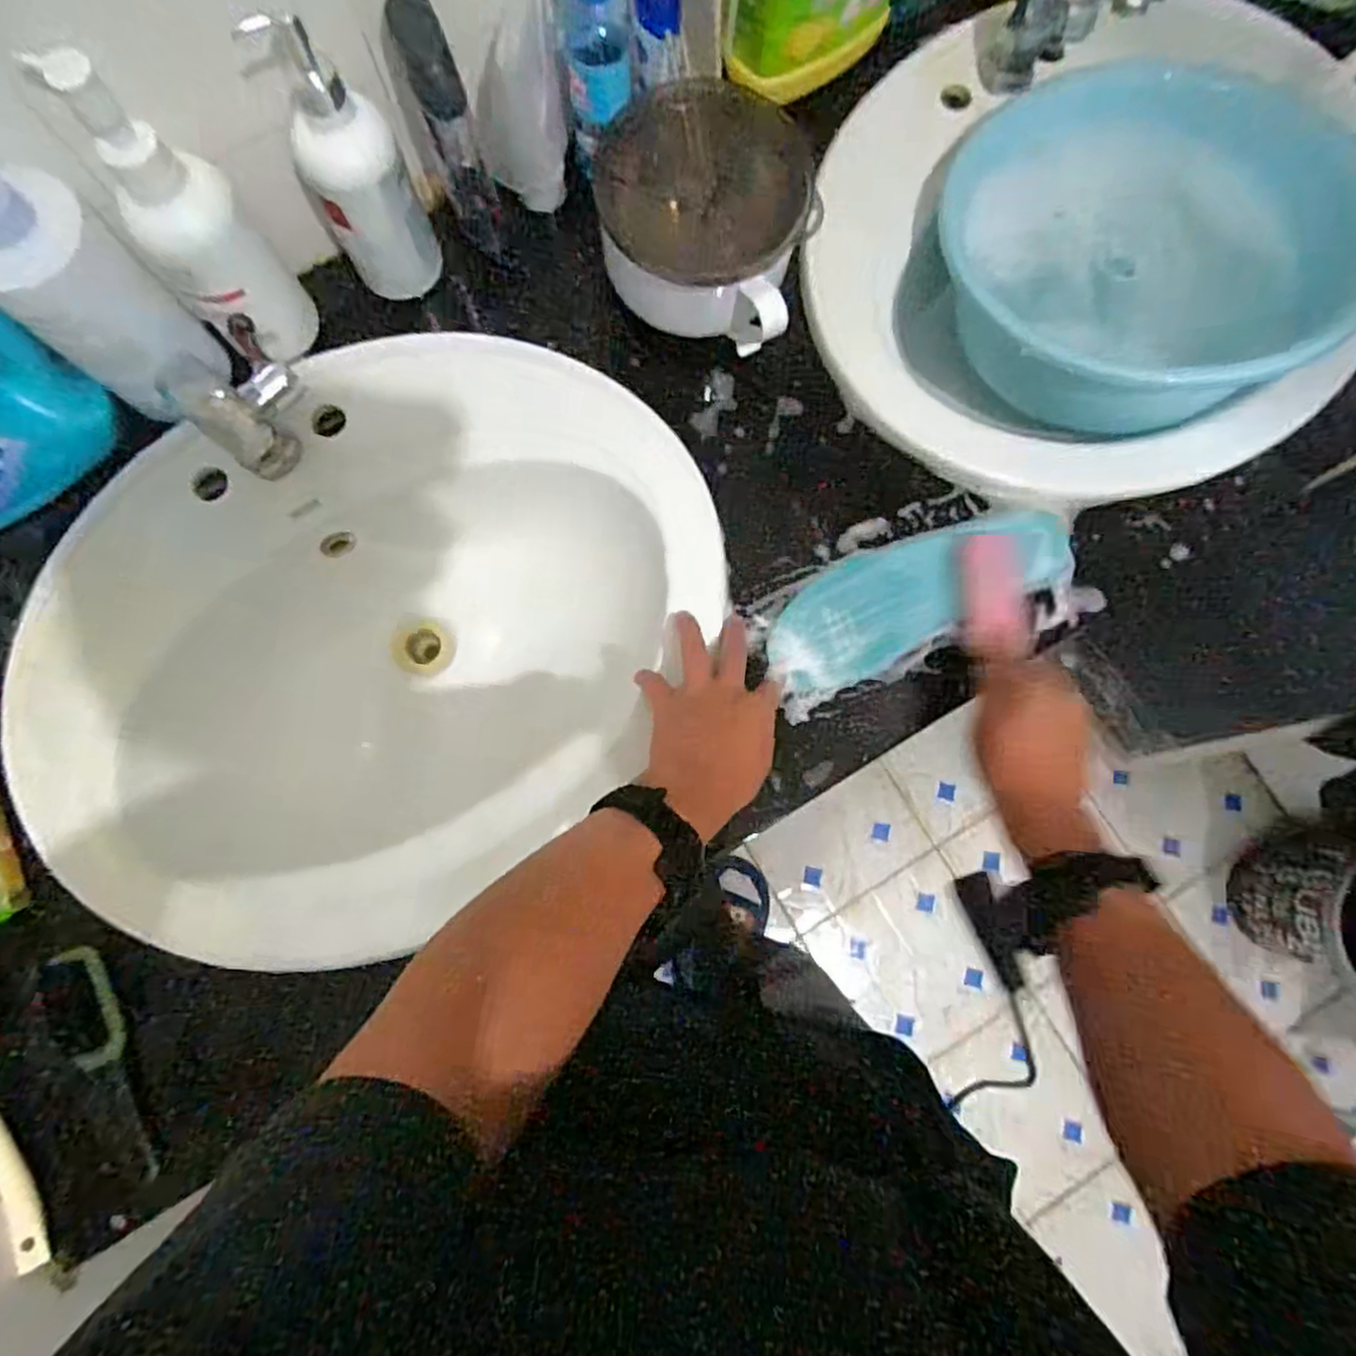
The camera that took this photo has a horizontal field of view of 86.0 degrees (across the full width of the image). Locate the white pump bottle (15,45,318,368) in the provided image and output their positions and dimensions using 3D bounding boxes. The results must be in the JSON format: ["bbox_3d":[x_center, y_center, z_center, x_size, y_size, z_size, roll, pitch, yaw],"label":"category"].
[{"bbox_3d":[-0.317,-0.294,0.486,0.072,0.212,0.057,-43,85,-8],"label":"white pump bottle"}]

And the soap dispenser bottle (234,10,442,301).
[{"bbox_3d":[-0.225,-0.351,0.495,0.070,0.181,0.067,-33,84,-7],"label":"soap dispenser bottle"}]

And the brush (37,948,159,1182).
[{"bbox_3d":[-0.413,0.276,0.519,0.038,0.031,0.161,-20,82,-5],"label":"brush"}]

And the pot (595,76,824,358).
[{"bbox_3d":[0.018,-0.348,0.569,0.165,0.112,0.153,16,81,0],"label":"pot"}]

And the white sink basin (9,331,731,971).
[{"bbox_3d":[-0.245,-0.038,0.623,0.534,0.196,0.359,-43,82,-4],"label":"white sink basin"}]

